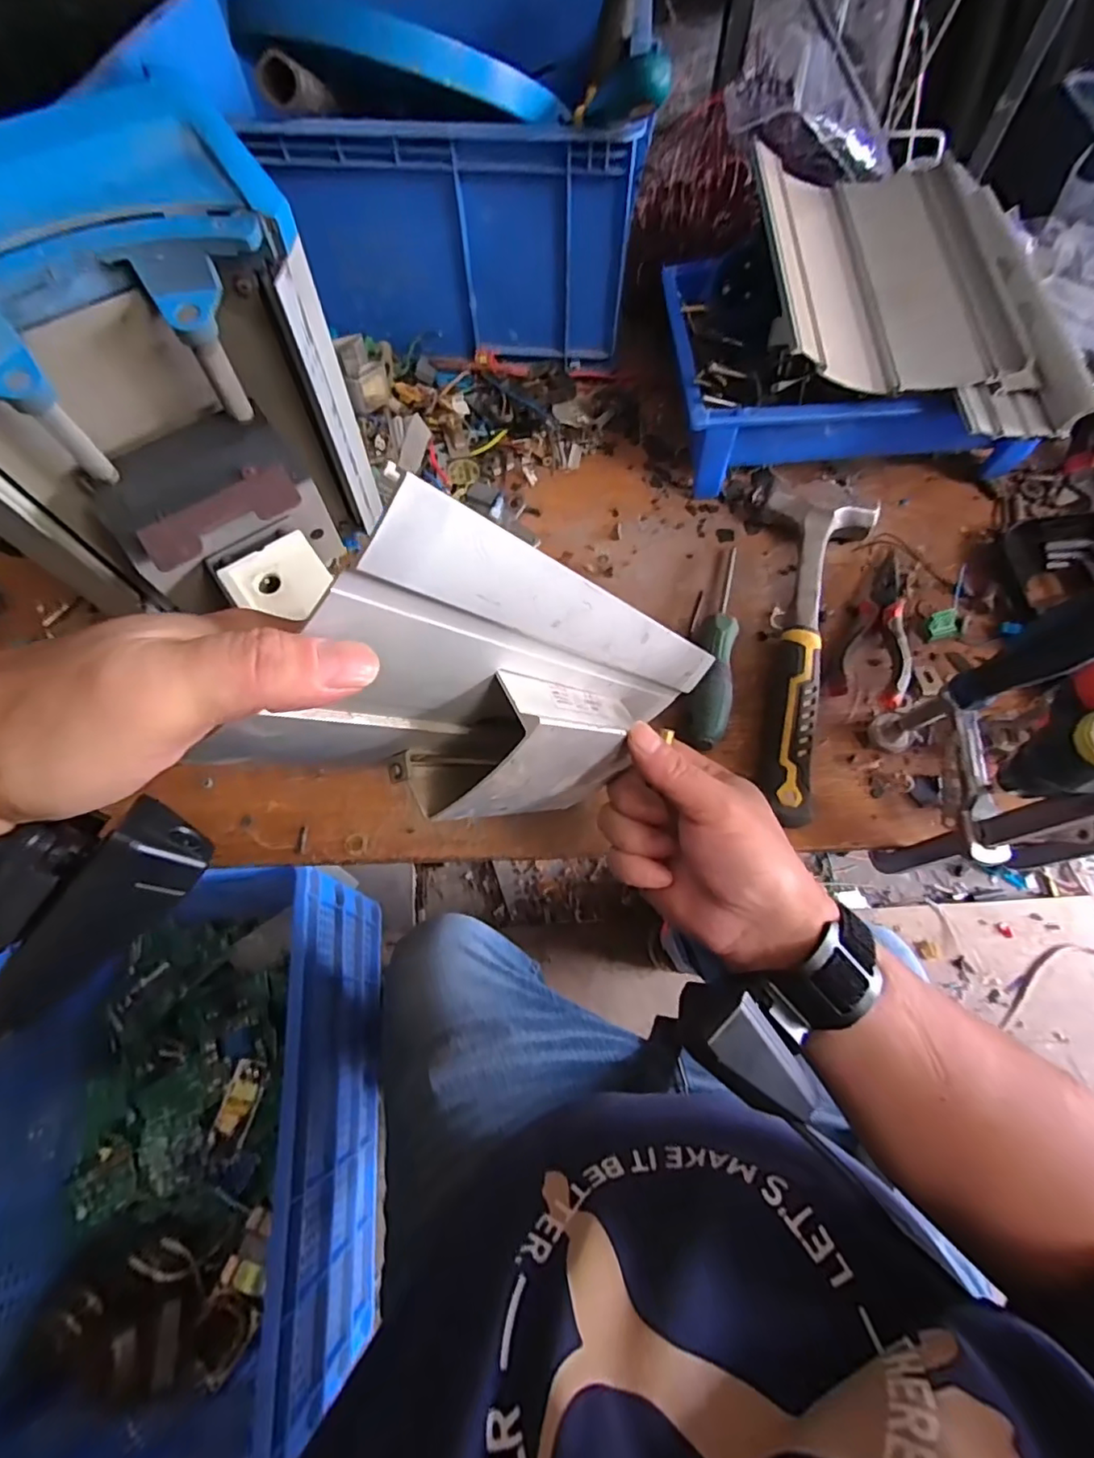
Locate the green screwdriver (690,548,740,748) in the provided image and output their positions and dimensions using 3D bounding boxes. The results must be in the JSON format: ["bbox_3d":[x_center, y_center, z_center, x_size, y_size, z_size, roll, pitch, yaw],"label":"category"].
[{"bbox_3d":[0.139,-0.070,0.454,0.029,0.025,0.190,15,66,8],"label":"green screwdriver"}]

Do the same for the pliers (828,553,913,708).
[{"bbox_3d":[0.271,-0.087,0.459,0.051,0.014,0.147,23,67,11],"label":"pliers"}]

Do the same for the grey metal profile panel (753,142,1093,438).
[{"bbox_3d":[0.277,-0.349,0.454,0.212,0.050,0.286,-4,65,-1],"label":"grey metal profile panel"}]

